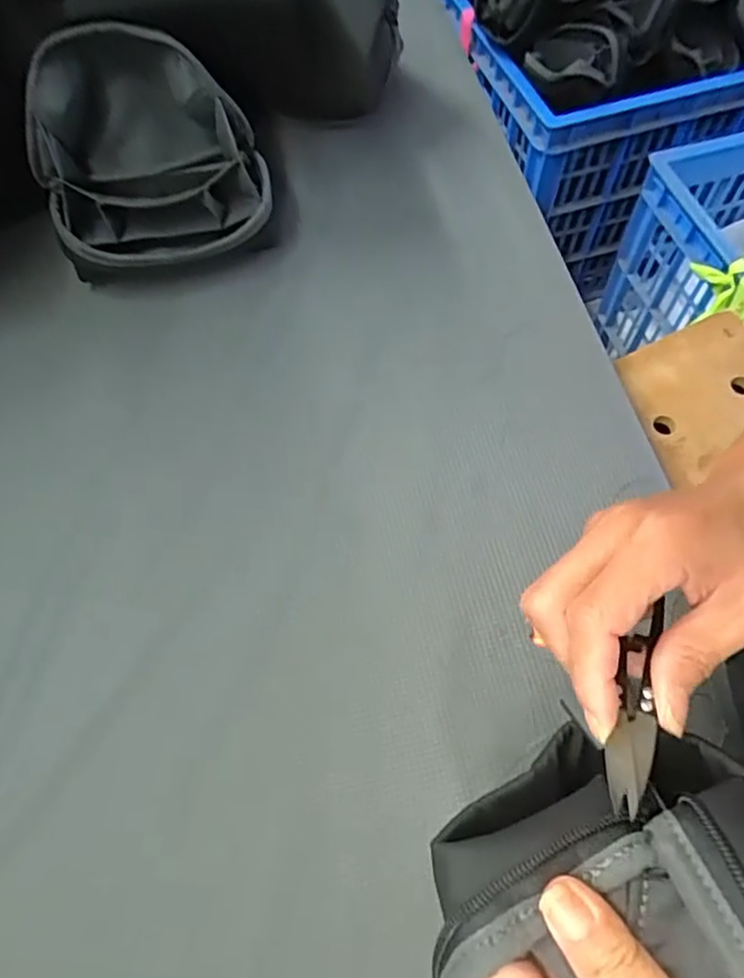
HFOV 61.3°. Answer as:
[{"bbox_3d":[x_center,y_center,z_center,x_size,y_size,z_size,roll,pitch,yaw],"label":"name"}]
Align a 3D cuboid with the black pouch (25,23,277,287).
[{"bbox_3d":[-0.170,-0.249,0.484,0.170,0.132,0.133,-19,64,-7],"label":"black pouch"}]

